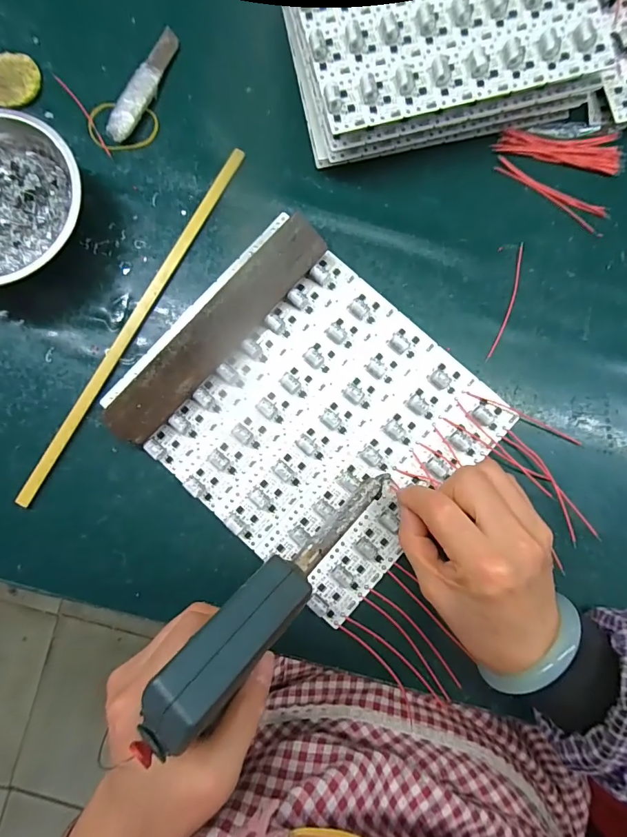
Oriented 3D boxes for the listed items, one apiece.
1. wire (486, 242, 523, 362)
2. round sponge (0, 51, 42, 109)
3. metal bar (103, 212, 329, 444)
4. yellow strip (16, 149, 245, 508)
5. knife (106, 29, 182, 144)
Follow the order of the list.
[{"bbox_3d":[0.149,-0.088,0.309,0.008,0.004,0.096,18,86,3],"label":"wire"},{"bbox_3d":[-0.246,-0.276,0.331,0.045,0.006,0.046,0,85,2],"label":"round sponge"},{"bbox_3d":[-0.067,-0.062,0.289,0.197,0.007,0.036,-48,117,-4],"label":"metal bar"},{"bbox_3d":[-0.135,-0.074,0.308,0.012,0.009,0.310,28,86,4],"label":"yellow strip"},{"bbox_3d":[-0.136,-0.270,0.326,0.021,0.010,0.105,24,86,4],"label":"knife"}]

